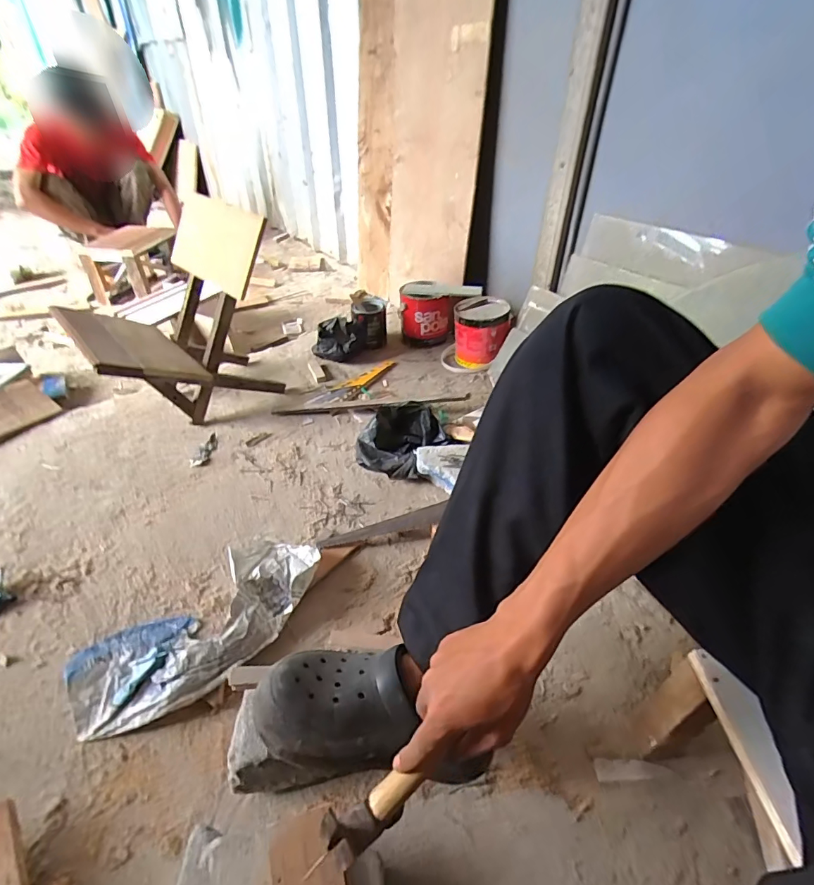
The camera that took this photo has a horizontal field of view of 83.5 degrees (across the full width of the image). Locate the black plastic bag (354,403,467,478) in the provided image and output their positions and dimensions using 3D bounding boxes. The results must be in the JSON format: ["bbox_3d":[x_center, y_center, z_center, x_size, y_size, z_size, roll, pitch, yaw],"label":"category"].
[{"bbox_3d":[-0.010,-0.002,0.995,0.171,0.103,0.170,21,44,24],"label":"black plastic bag"}]

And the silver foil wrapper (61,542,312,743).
[{"bbox_3d":[-0.310,0.272,0.700,0.195,0.059,0.368,29,47,31],"label":"silver foil wrapper"}]

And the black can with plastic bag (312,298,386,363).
[{"bbox_3d":[-0.163,-0.334,1.382,0.136,0.142,0.238,25,45,27],"label":"black can with plastic bag"}]

